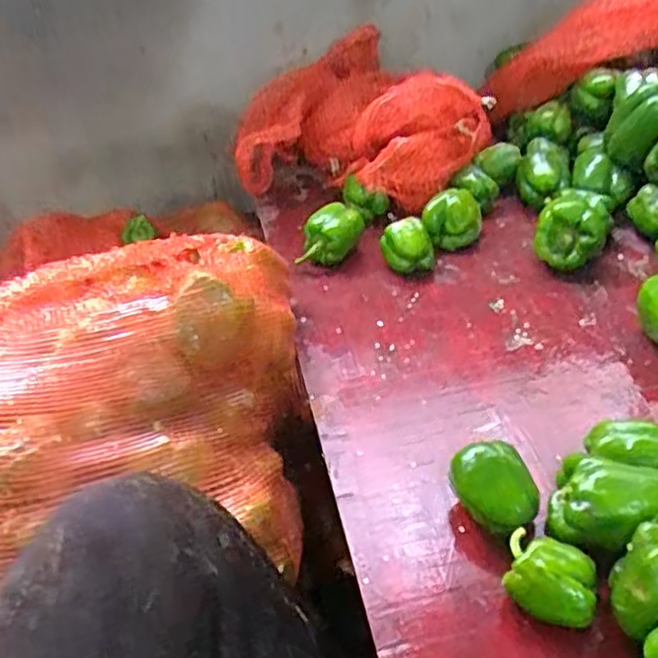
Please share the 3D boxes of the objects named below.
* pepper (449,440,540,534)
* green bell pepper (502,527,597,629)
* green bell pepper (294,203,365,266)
[{"bbox_3d":[0.134,0.135,0.558,0.065,0.061,0.063,0,37,9],"label":"pepper"},{"bbox_3d":[0.159,0.182,0.496,0.061,0.048,0.060,-5,37,3],"label":"green bell pepper"},{"bbox_3d":[-0.005,-0.124,0.904,0.094,0.055,0.058,-23,40,-20],"label":"green bell pepper"}]

